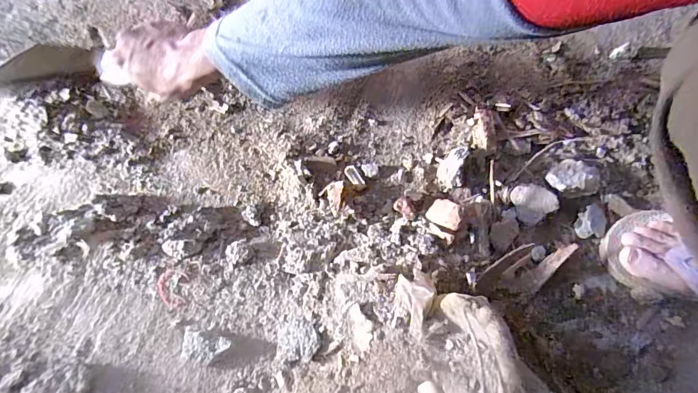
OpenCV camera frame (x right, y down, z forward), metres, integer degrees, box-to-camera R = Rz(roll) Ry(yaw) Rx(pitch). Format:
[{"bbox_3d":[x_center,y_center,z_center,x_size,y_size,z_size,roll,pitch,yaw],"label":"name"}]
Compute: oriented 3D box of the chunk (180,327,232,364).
[{"bbox_3d":[-0.156,0.163,0.441,0.053,0.016,0.029,10,72,4],"label":"chunk"}]

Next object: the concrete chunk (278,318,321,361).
[{"bbox_3d":[-0.052,0.152,0.432,0.051,0.013,0.042,-13,61,24],"label":"concrete chunk"}]

